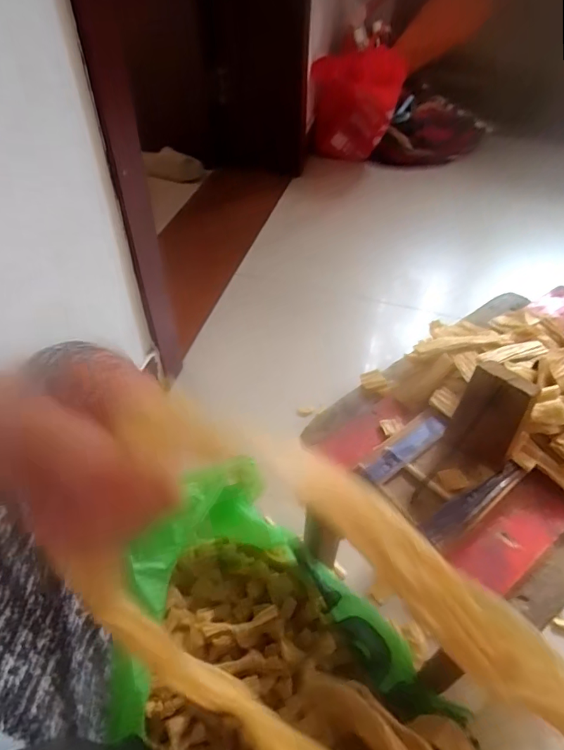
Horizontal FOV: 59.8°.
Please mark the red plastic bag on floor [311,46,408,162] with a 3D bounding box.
[{"bbox_3d":[0.243,-0.901,1.648,0.283,0.319,0.133,3,49,-1],"label":"red plastic bag on floor"}]

